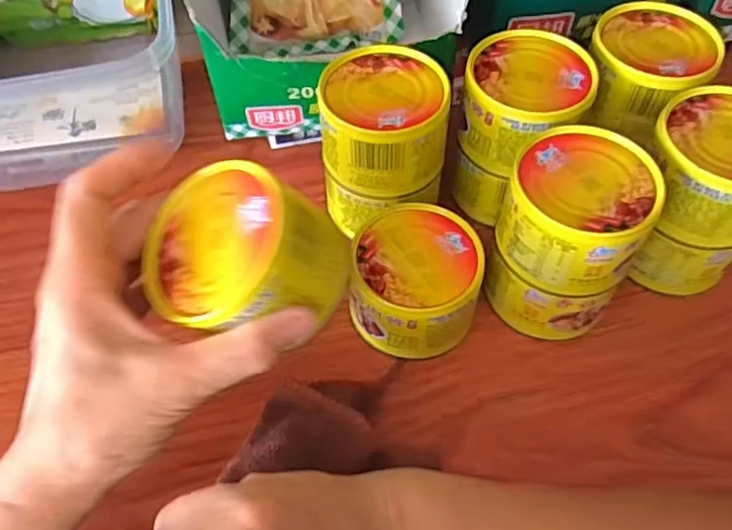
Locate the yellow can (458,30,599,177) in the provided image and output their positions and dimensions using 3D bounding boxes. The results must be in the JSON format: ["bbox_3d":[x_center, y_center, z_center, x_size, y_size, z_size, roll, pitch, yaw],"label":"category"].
[{"bbox_3d":[0.092,-0.093,0.367,0.070,0.046,0.076,-1,55,1],"label":"yellow can"}]

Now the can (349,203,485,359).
[{"bbox_3d":[0.028,0.010,0.353,0.071,0.049,0.070,-1,55,1],"label":"can"}]

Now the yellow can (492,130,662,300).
[{"bbox_3d":[0.106,-0.028,0.322,0.071,0.046,0.070,19,58,14],"label":"yellow can"}]

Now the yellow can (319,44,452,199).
[{"bbox_3d":[0.009,-0.082,0.360,0.069,0.052,0.071,-1,55,1],"label":"yellow can"}]

